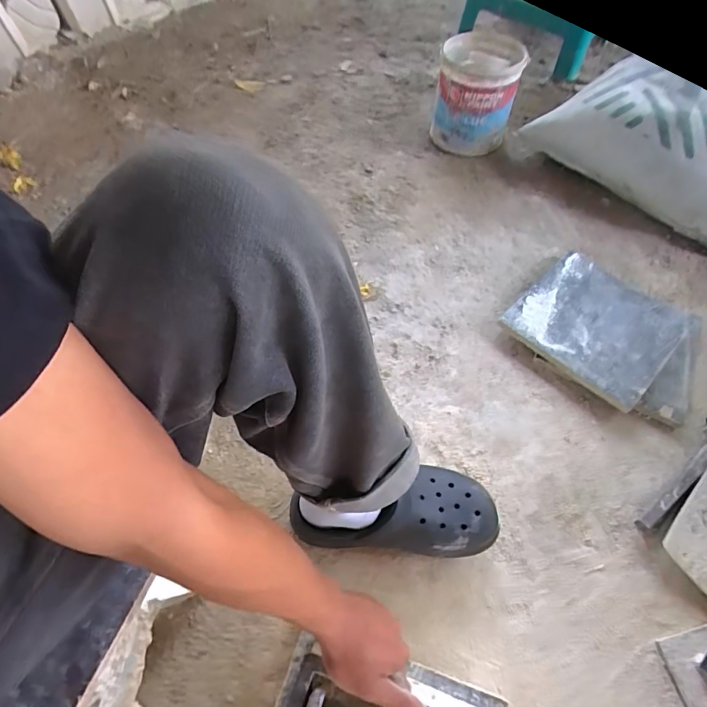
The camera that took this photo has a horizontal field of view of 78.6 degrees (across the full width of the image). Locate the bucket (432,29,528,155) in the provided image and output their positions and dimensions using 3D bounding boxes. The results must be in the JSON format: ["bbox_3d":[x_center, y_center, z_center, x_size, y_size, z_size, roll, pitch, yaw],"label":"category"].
[{"bbox_3d":[0.287,-0.622,1.030,0.187,0.176,0.217,14,62,8],"label":"bucket"}]

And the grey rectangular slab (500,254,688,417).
[{"bbox_3d":[0.430,-0.055,0.770,0.247,0.031,0.246,-40,68,-19],"label":"grey rectangular slab"}]

